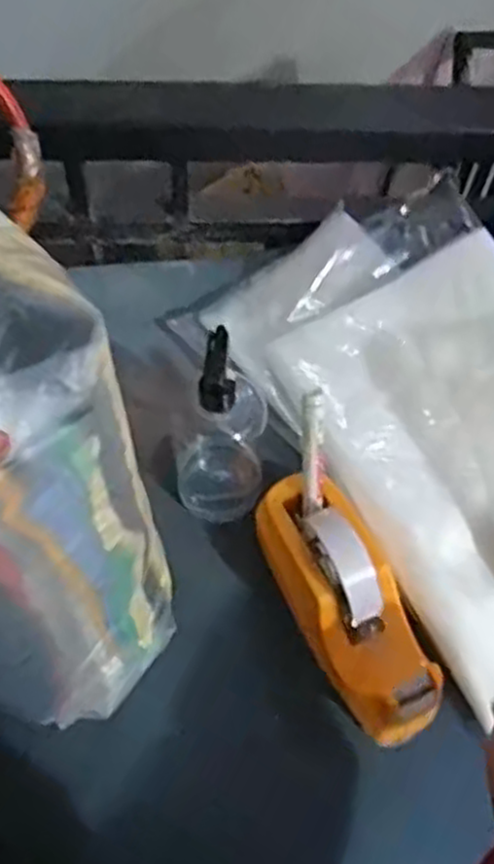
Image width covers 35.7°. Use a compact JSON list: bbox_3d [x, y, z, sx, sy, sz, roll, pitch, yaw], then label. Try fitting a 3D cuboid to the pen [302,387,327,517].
[{"bbox_3d":[0.049,0.014,0.560,0.017,0.094,0.013,-3,21,-5],"label":"pen"}]

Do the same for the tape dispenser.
[{"bbox_3d":[0.074,0.125,0.551,0.068,0.081,0.203,-25,79,-16],"label":"tape dispenser"}]

